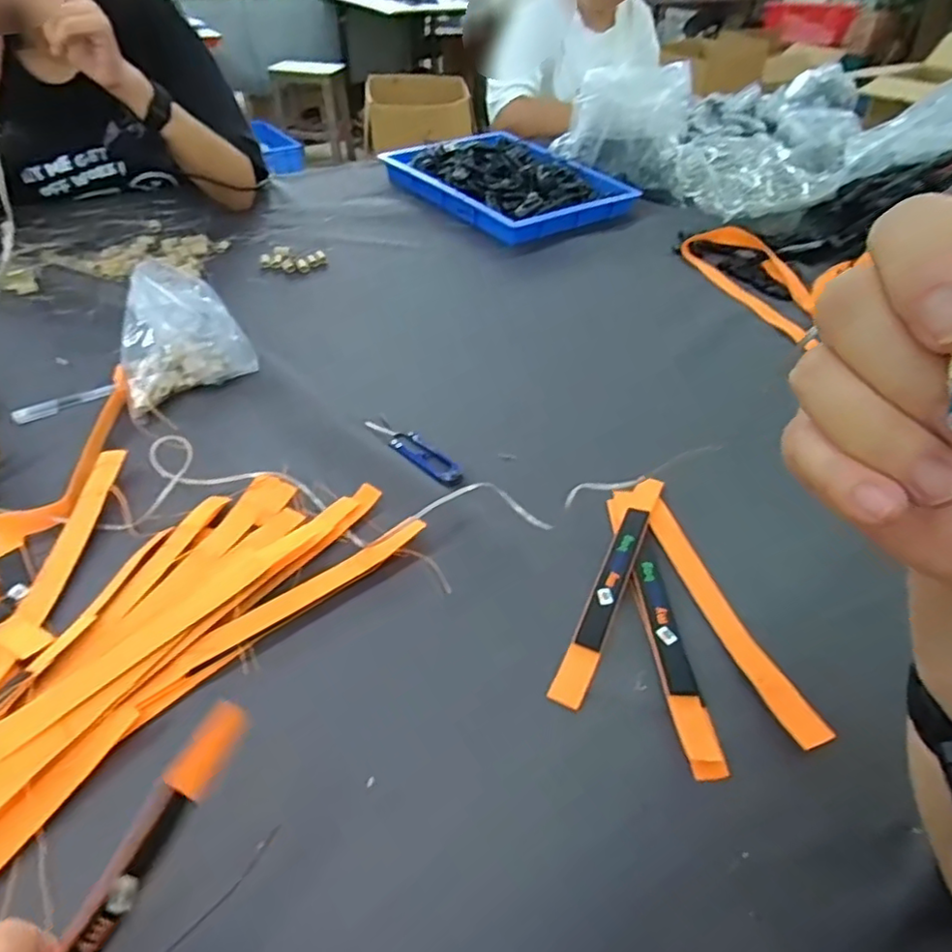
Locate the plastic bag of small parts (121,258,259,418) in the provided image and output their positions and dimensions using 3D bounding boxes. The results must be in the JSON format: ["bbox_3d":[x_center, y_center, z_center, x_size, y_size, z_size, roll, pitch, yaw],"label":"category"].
[{"bbox_3d":[-0.292,-0.136,0.593,0.124,0.105,0.087,-29,51,-30],"label":"plastic bag of small parts"}]

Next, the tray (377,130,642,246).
[{"bbox_3d":[0.060,-0.486,1.010,0.304,0.059,0.329,-25,50,-27],"label":"tray"}]

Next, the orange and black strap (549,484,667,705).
[{"bbox_3d":[0.104,0.072,0.460,0.019,0.012,0.226,20,46,17],"label":"orange and black strap"}]

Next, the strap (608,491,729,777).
[{"bbox_3d":[0.128,0.092,0.437,0.026,0.004,0.231,-1,44,-4],"label":"strap"}]

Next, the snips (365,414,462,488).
[{"bbox_3d":[-0.057,-0.028,0.556,0.028,0.009,0.115,-31,53,-31],"label":"snips"}]

